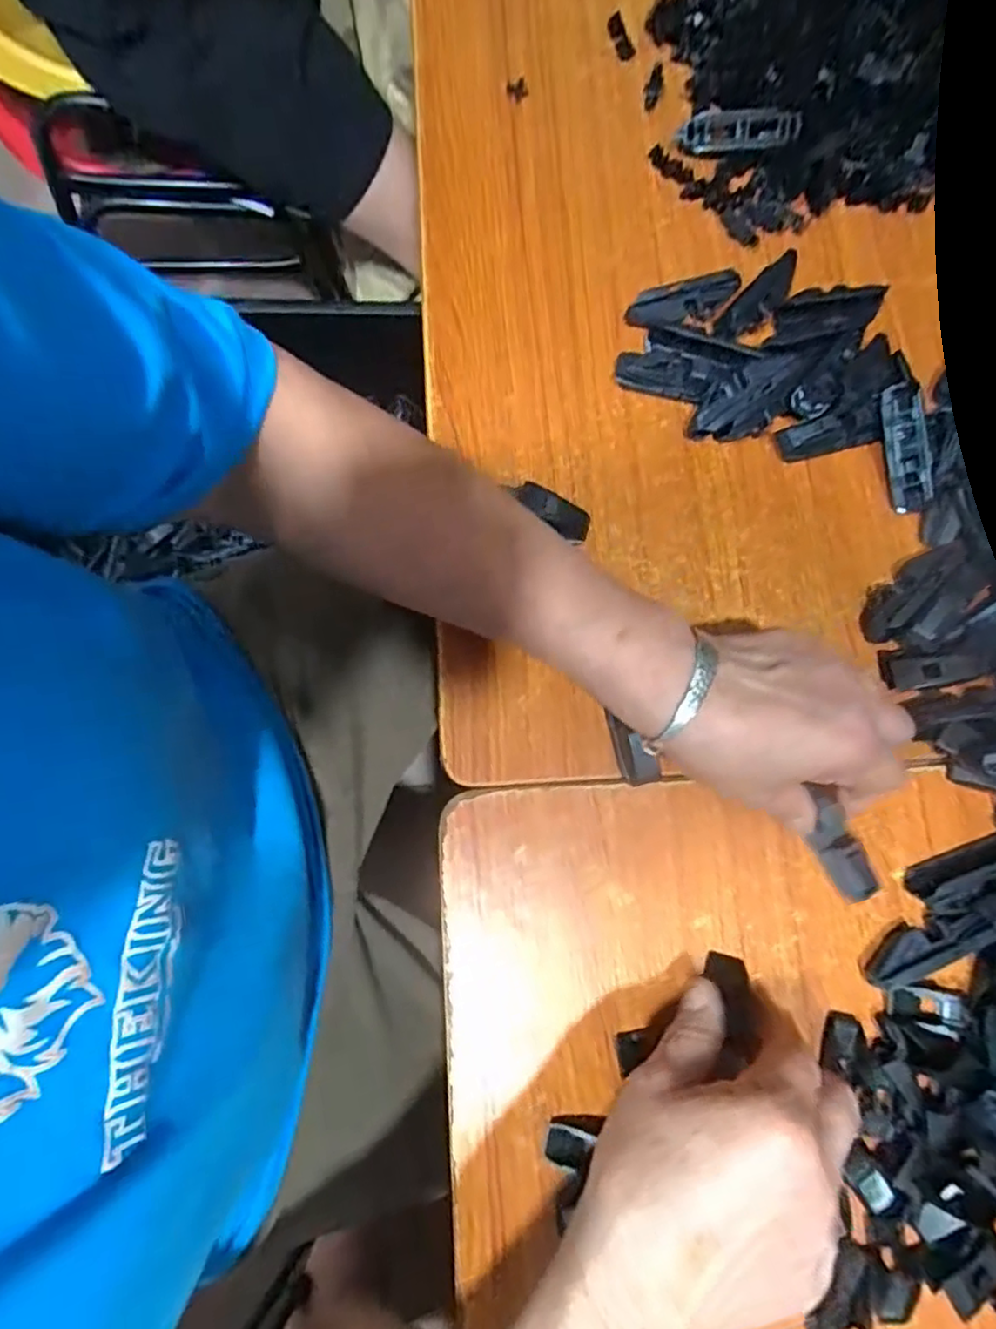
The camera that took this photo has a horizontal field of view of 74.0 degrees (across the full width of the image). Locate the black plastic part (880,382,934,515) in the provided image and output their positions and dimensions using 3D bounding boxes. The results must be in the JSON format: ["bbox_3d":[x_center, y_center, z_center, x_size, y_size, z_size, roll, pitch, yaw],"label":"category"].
[{"bbox_3d":[0.242,-0.128,0.392,0.023,0.013,0.073,-11,97,-3],"label":"black plastic part"}]

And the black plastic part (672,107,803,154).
[{"bbox_3d":[0.161,-0.358,0.446,0.081,0.017,0.020,-3,78,-4],"label":"black plastic part"}]

